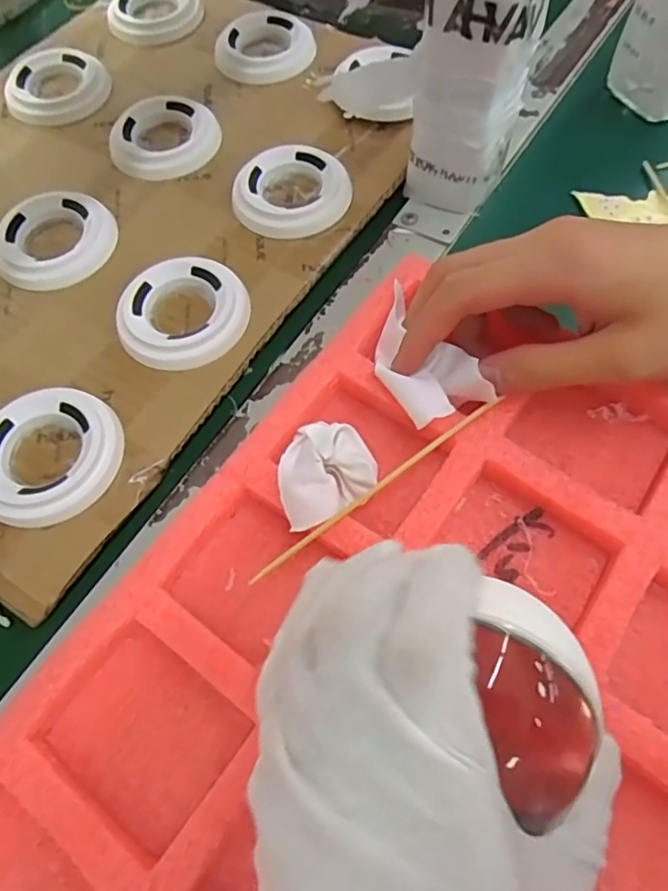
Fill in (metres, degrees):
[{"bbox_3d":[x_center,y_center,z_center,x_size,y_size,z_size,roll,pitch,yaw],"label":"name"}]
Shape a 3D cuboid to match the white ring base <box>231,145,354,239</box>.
[{"bbox_3d":[-0.026,-0.155,0.353,0.069,0.016,0.061,5,63,4],"label":"white ring base"}]

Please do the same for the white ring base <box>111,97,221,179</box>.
[{"bbox_3d":[-0.110,-0.203,0.382,0.063,0.016,0.067,-1,62,1],"label":"white ring base"}]

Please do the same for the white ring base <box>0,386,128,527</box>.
[{"bbox_3d":[-0.139,0.004,0.284,0.067,0.014,0.070,-1,62,1],"label":"white ring base"}]

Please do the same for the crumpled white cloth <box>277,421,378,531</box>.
[{"bbox_3d":[-0.004,0.011,0.255,0.043,0.009,0.041,-15,83,-20],"label":"crumpled white cloth"}]

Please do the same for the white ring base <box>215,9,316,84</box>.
[{"bbox_3d":[-0.050,-0.289,0.423,0.070,0.019,0.067,-8,63,-3],"label":"white ring base"}]

